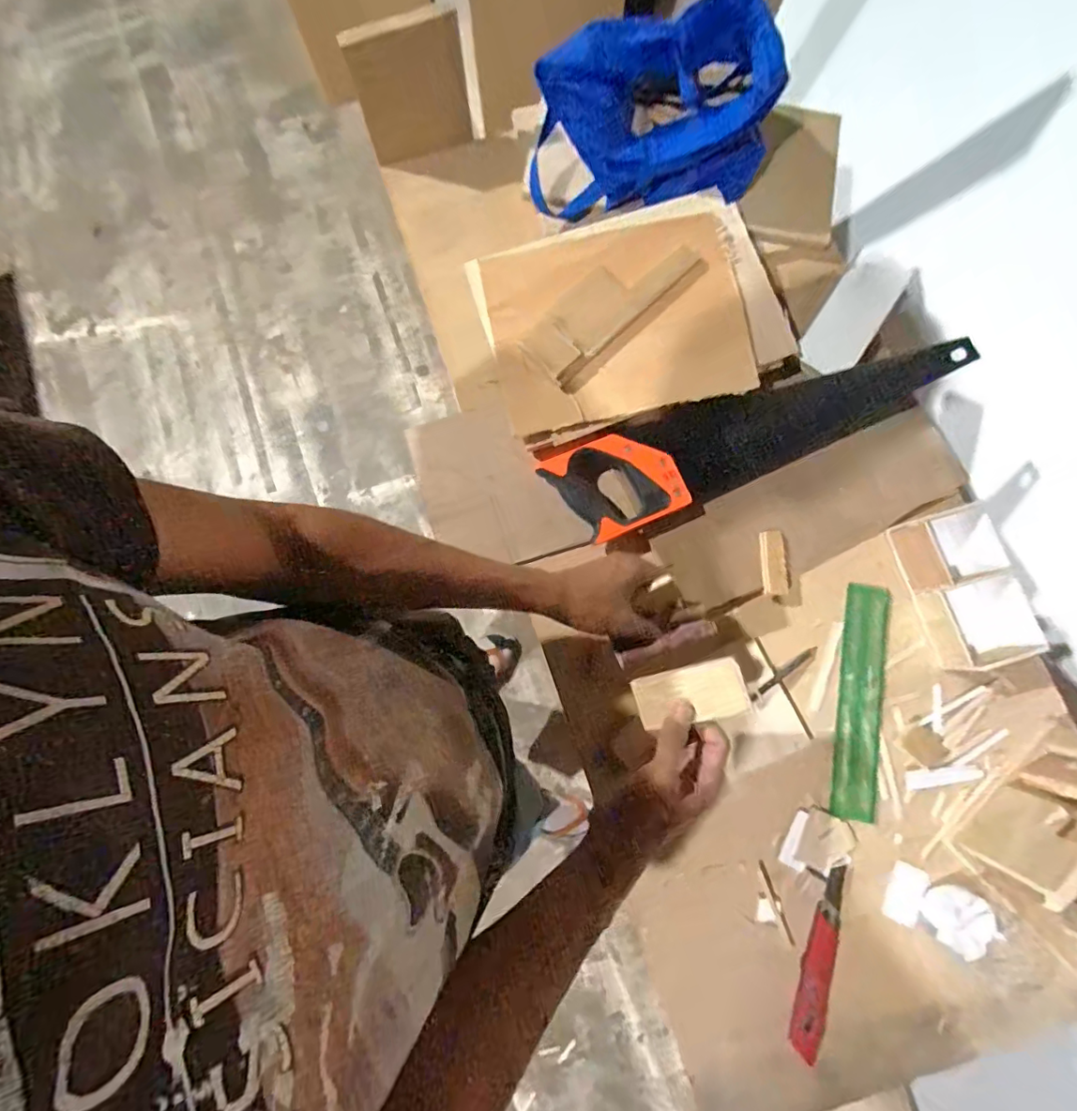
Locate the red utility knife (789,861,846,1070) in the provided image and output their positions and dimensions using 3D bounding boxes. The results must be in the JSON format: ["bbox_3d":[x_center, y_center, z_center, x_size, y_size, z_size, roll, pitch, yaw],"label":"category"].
[{"bbox_3d":[0.288,0.415,0.545,0.028,0.017,0.180,17,80,4],"label":"red utility knife"}]

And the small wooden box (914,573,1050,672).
[{"bbox_3d":[0.479,0.072,0.578,0.102,0.049,0.099,-15,79,-2],"label":"small wooden box"}]

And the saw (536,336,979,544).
[{"bbox_3d":[0.248,-0.141,0.612,0.487,0.036,0.112,-20,79,-3],"label":"saw"}]

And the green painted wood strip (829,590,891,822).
[{"bbox_3d":[0.354,0.159,0.578,0.046,0.014,0.248,8,83,5],"label":"green painted wood strip"}]

